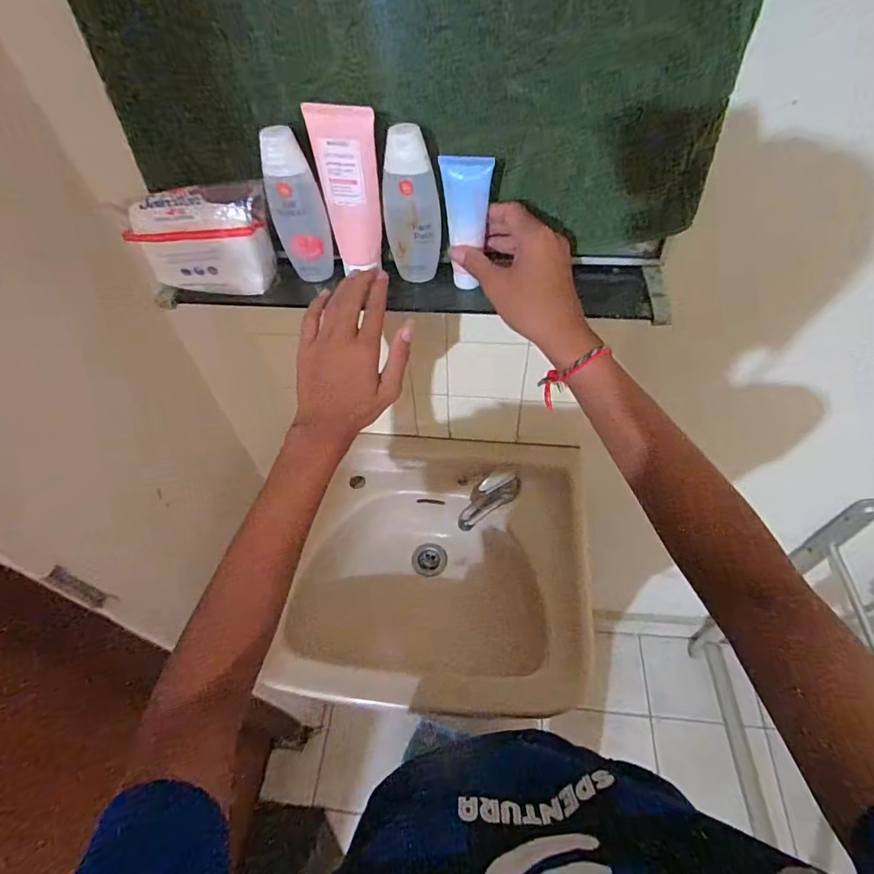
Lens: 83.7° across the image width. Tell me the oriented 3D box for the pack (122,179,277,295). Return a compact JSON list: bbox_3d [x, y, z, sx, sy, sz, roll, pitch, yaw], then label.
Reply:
[{"bbox_3d":[-0.218,-0.184,0.463,0.123,0.087,0.043,-3,54,4],"label":"pack"}]

